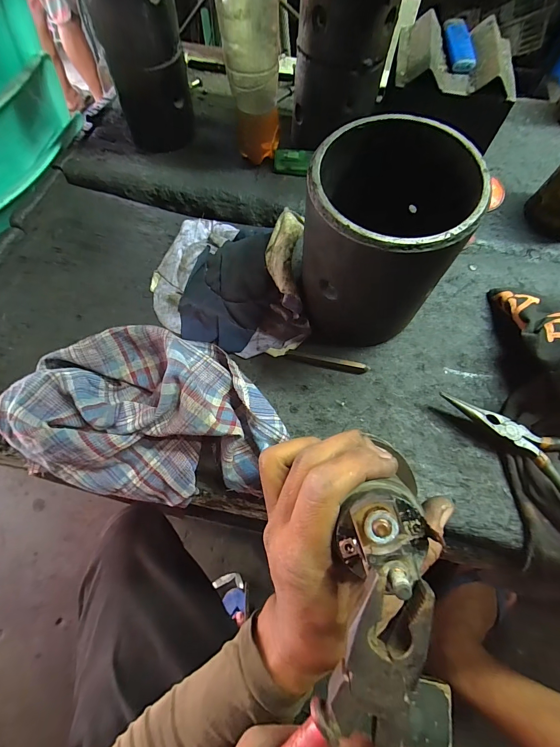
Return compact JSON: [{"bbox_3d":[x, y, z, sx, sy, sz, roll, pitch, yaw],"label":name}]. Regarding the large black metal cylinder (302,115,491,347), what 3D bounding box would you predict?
[{"bbox_3d":[0.079,-0.100,0.261,0.109,0.132,0.124,32,71,12],"label":"large black metal cylinder"}]

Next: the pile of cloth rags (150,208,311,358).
[{"bbox_3d":[-0.044,-0.095,0.305,0.161,0.036,0.131,17,67,10],"label":"pile of cloth rags"}]

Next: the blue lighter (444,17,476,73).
[{"bbox_3d":[0.189,-0.347,0.347,0.024,0.012,0.081,4,65,1],"label":"blue lighter"}]

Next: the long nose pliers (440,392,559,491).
[{"bbox_3d":[0.194,0.060,0.254,0.148,0.019,0.050,30,70,14],"label":"long nose pliers"}]

